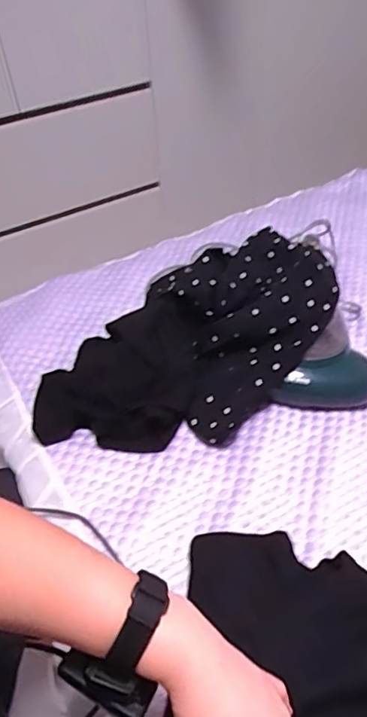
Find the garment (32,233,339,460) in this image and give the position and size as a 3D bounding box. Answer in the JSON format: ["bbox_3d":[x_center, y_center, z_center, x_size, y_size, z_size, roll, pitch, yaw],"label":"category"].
[{"bbox_3d":[0.007,-0.020,0.737,0.283,0.154,0.434,30,56,27],"label":"garment"}]

